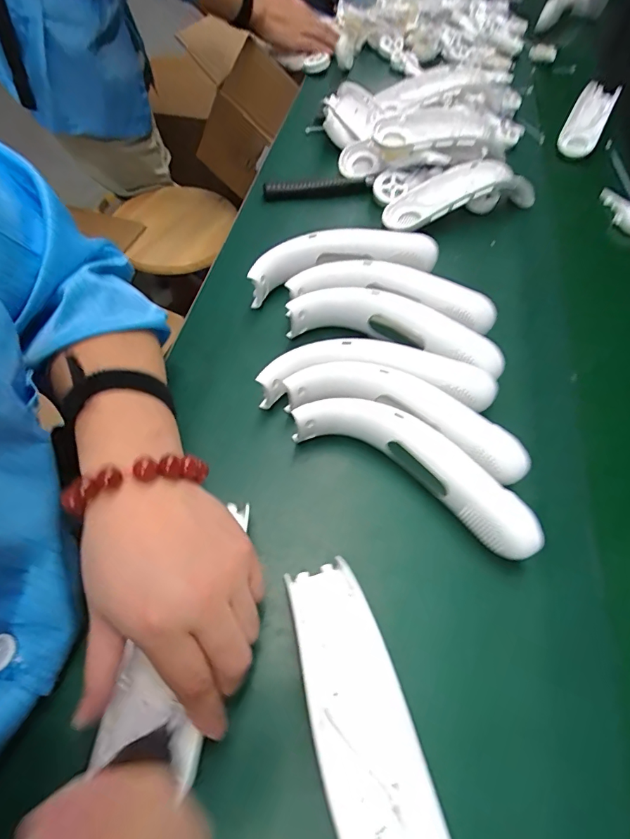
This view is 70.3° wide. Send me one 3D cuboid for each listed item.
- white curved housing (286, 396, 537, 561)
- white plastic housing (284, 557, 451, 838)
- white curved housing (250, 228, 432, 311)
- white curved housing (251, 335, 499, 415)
[{"bbox_3d":[0.078,0.037,0.353,0.195,0.055,0.046,30,63,15],"label":"white curved housing"},{"bbox_3d":[0.026,0.182,0.260,0.055,0.046,0.190,-15,61,-10],"label":"white plastic housing"},{"bbox_3d":[0.029,-0.159,0.470,0.185,0.056,0.065,0,60,-2],"label":"white curved housing"},{"bbox_3d":[0.053,-0.034,0.395,0.197,0.054,0.054,5,60,1],"label":"white curved housing"}]

